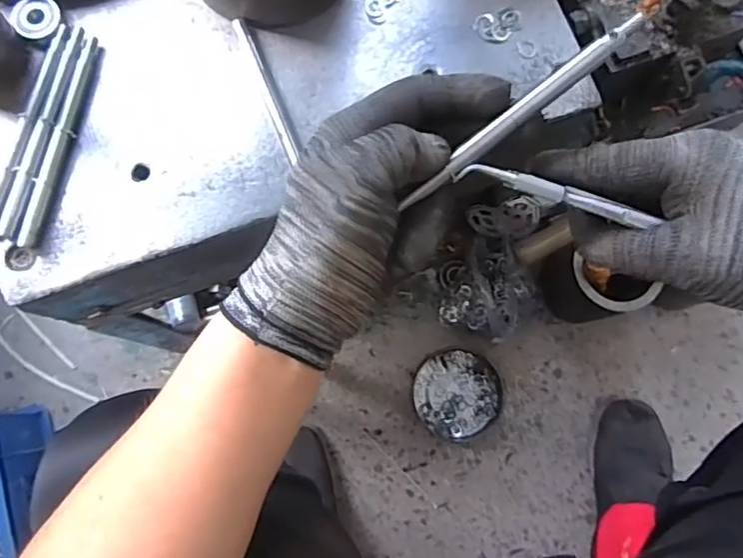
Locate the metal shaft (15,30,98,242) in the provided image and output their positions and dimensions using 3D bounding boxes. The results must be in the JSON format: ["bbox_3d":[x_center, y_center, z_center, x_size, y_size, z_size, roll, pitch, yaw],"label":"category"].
[{"bbox_3d":[-0.226,-0.101,0.428,0.013,0.011,0.161,11,79,1],"label":"metal shaft"}]

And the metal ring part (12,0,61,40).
[{"bbox_3d":[-0.251,-0.196,0.440,0.031,0.004,0.033,0,83,-21],"label":"metal ring part"}]

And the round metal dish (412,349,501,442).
[{"bbox_3d":[0.121,0.162,0.825,0.117,0.024,0.122,-13,79,-3],"label":"round metal dish"}]

